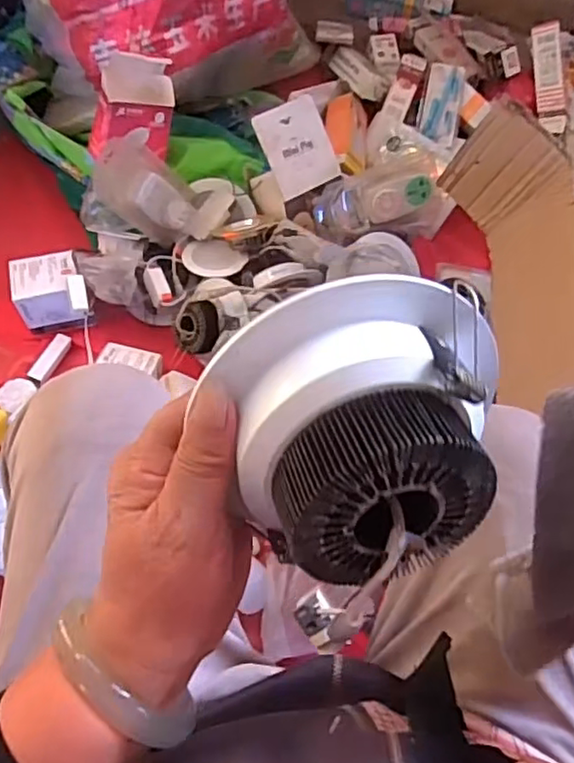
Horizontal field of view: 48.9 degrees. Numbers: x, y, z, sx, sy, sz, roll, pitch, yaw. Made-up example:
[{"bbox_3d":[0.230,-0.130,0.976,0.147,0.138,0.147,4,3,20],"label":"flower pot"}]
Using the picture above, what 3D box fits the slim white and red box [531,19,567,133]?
[{"bbox_3d":[0.469,-0.545,1.132,0.050,0.029,0.193,-7,94,-7],"label":"slim white and red box"}]

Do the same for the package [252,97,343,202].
[{"bbox_3d":[0.017,-0.344,0.926,0.106,0.011,0.122,-31,111,-19],"label":"package"}]

